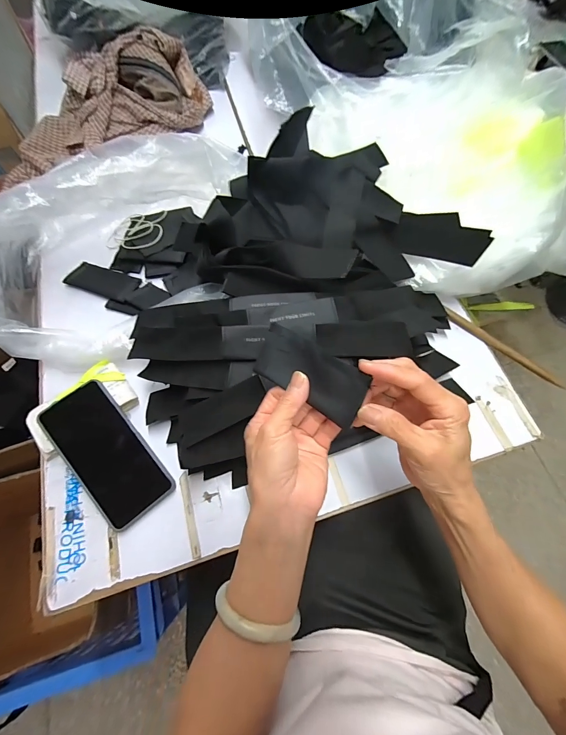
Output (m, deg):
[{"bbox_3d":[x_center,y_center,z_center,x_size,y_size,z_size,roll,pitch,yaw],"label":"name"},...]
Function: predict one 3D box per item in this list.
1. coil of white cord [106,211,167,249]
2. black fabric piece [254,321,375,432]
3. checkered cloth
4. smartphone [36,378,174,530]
[{"bbox_3d":[-0.241,-0.220,0.524,0.093,0.017,0.083,-2,66,-2],"label":"coil of white cord"},{"bbox_3d":[0.022,0.005,0.274,0.102,0.008,0.048,31,109,26],"label":"black fabric piece"},{"bbox_3d":[-0.313,-0.458,0.575,0.265,0.109,0.329,12,66,4],"label":"checkered cloth"},{"bbox_3d":[-0.206,0.099,0.373,0.079,0.009,0.166,-38,81,-13],"label":"smartphone"}]

